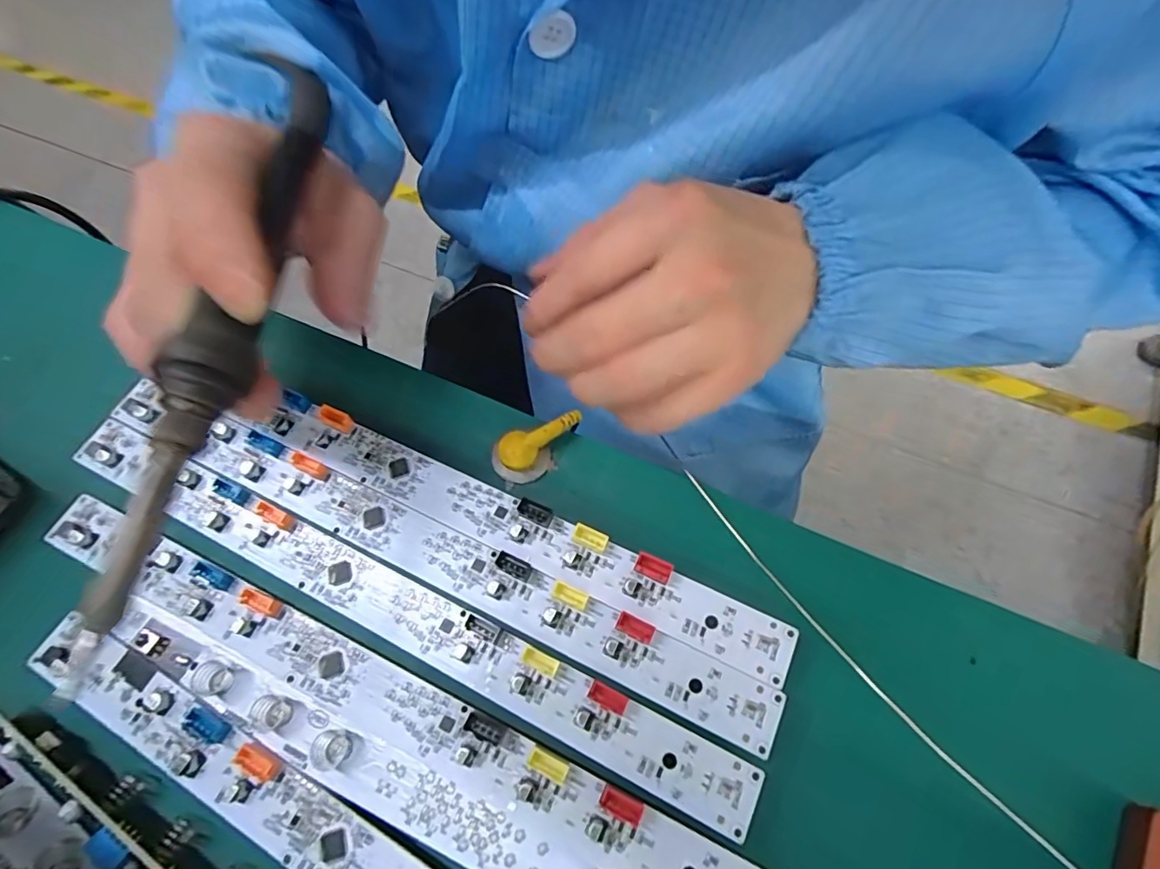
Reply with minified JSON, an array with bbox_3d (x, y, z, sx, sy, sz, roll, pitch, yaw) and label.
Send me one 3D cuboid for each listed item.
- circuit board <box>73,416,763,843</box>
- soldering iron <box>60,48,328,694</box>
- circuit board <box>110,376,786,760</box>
[{"bbox_3d":[-0.074,0.057,0.200,0.282,0.006,0.025,23,70,13],"label":"circuit board"},{"bbox_3d":[-0.095,-0.037,0.152,0.014,0.013,0.191,1,63,3],"label":"soldering iron"},{"bbox_3d":[-0.066,0.038,0.207,0.284,0.006,0.023,23,70,13],"label":"circuit board"}]

